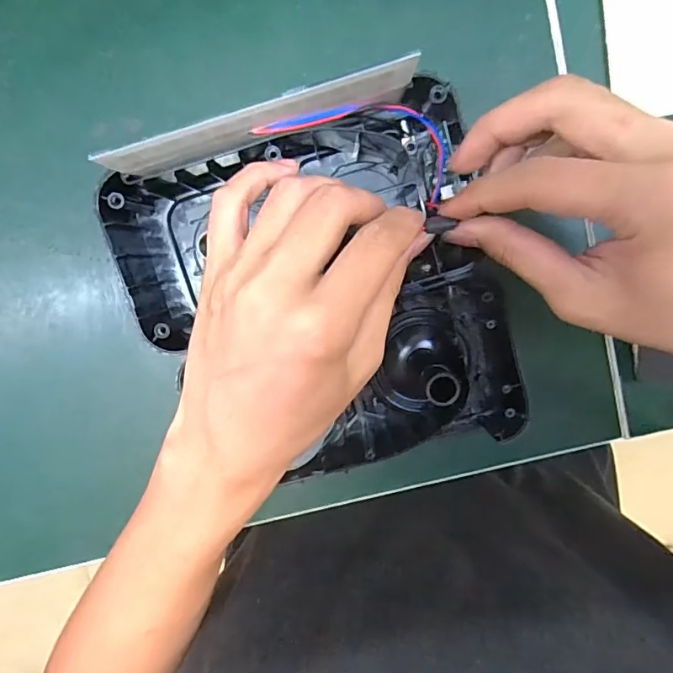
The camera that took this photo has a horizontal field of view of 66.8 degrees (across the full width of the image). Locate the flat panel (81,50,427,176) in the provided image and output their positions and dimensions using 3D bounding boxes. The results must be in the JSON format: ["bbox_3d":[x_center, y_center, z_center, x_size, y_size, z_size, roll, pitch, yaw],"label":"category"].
[{"bbox_3d":[-0.032,-0.094,0.221,0.133,0.041,0.008,-17,98,2],"label":"flat panel"}]

